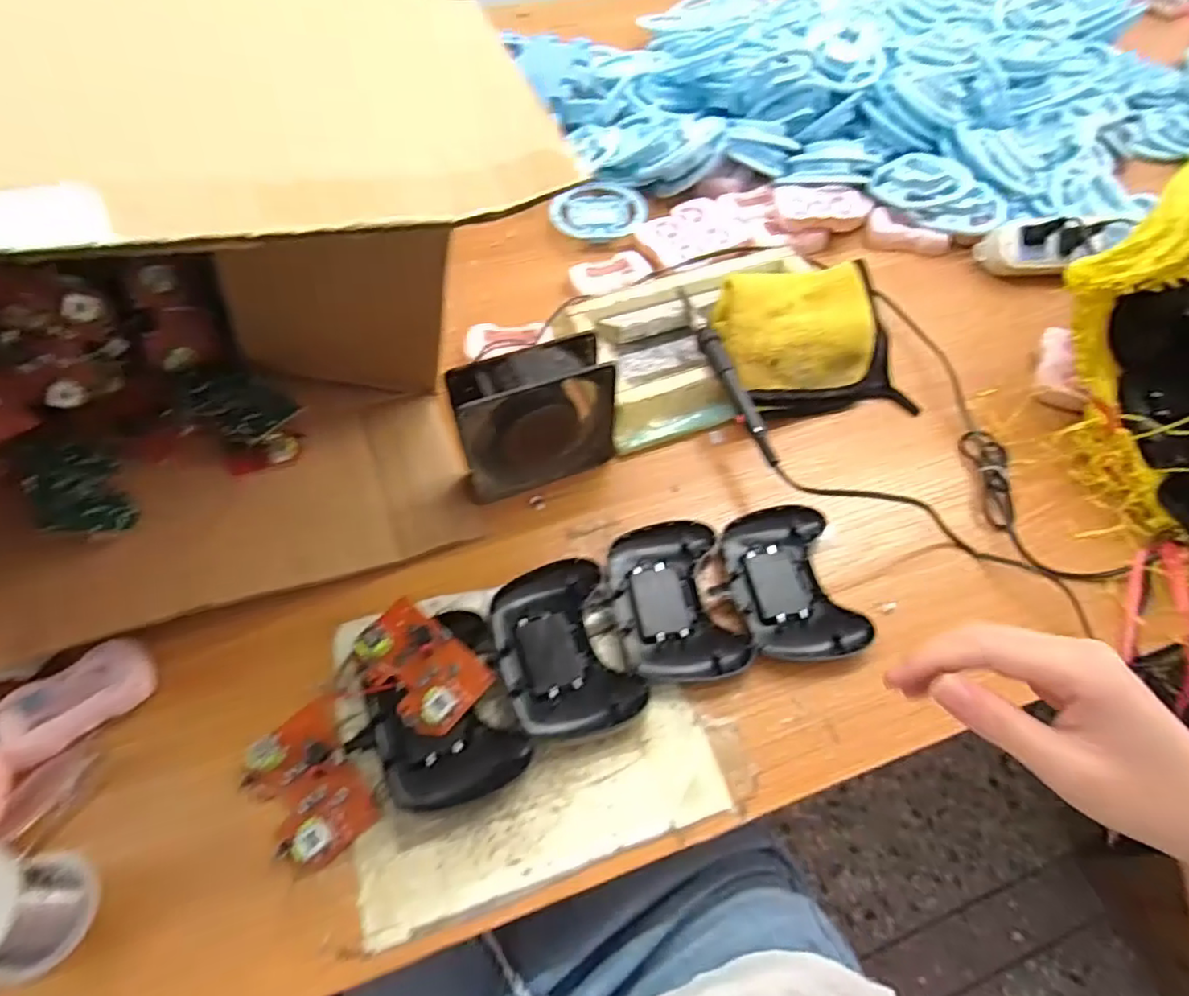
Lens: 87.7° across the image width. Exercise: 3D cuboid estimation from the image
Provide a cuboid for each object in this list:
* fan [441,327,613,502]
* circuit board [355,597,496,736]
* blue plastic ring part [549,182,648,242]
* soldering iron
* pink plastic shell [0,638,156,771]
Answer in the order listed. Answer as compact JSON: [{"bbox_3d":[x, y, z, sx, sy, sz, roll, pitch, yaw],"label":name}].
[{"bbox_3d":[-0.047,-0.061,0.484,0.117,0.120,0.044,-20,61,-13],"label":"fan"},{"bbox_3d":[-0.117,0.111,0.413,0.087,0.018,0.057,38,63,15],"label":"circuit board"},{"bbox_3d":[0.006,-0.329,0.705,0.105,0.014,0.092,13,59,7],"label":"blue plastic ring part"},{"bbox_3d":[0.112,-0.111,0.534,0.019,0.024,0.200,-16,60,-11],"label":"soldering iron"},{"bbox_3d":[-0.344,0.134,0.414,0.089,0.017,0.049,-37,66,-21],"label":"pink plastic shell"}]

